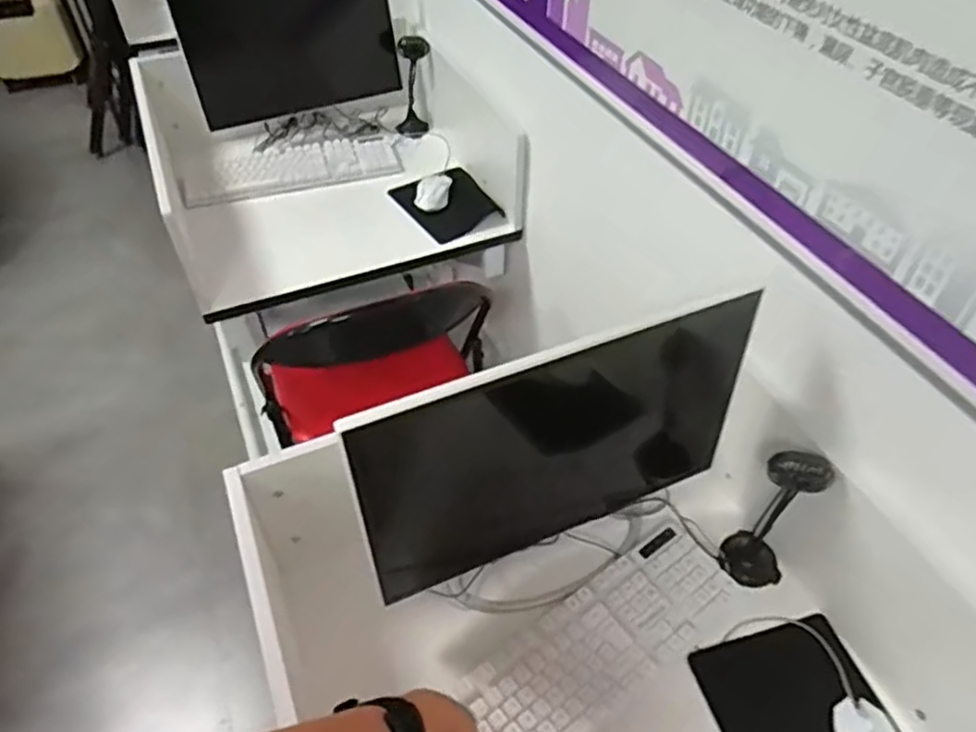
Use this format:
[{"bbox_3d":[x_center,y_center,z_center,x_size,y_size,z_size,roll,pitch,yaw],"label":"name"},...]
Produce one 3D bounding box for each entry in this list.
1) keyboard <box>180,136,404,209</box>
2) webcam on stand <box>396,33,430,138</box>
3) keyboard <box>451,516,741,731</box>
[{"bbox_3d":[-0.375,-0.385,1.341,0.395,0.028,0.127,-15,49,-14],"label":"keyboard"},{"bbox_3d":[-0.148,-0.552,1.381,0.068,0.191,0.056,-4,47,-4],"label":"webcam on stand"},{"bbox_3d":[0.099,0.330,0.768,0.421,0.028,0.137,-36,57,-29],"label":"keyboard"}]

